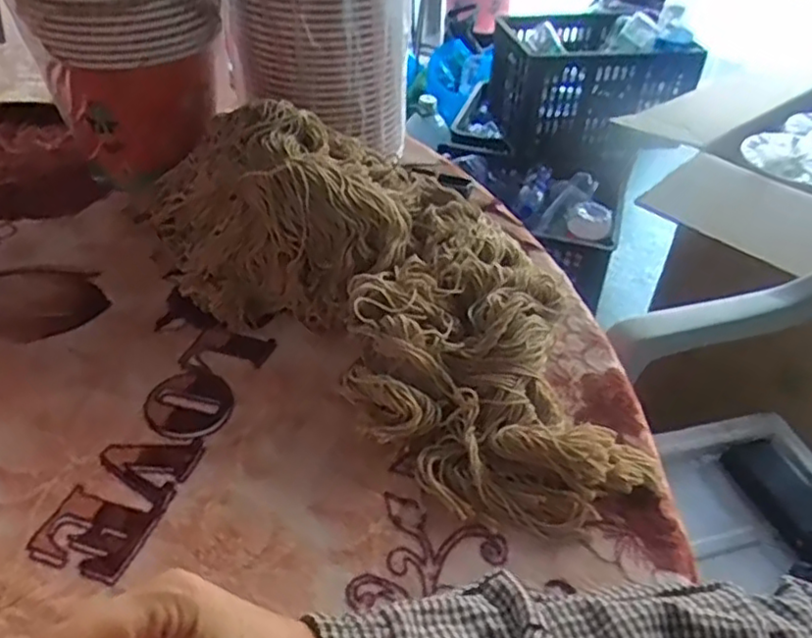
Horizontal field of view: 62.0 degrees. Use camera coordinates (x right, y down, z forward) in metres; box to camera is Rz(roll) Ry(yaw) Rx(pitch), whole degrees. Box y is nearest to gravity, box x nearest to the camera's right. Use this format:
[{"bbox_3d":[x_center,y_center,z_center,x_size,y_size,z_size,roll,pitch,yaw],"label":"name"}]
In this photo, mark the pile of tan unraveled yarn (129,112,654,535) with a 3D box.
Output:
[{"bbox_3d":[-0.005,-0.049,0.514,0.457,0.108,0.227,33,50,29],"label":"pile of tan unraveled yarn"}]

